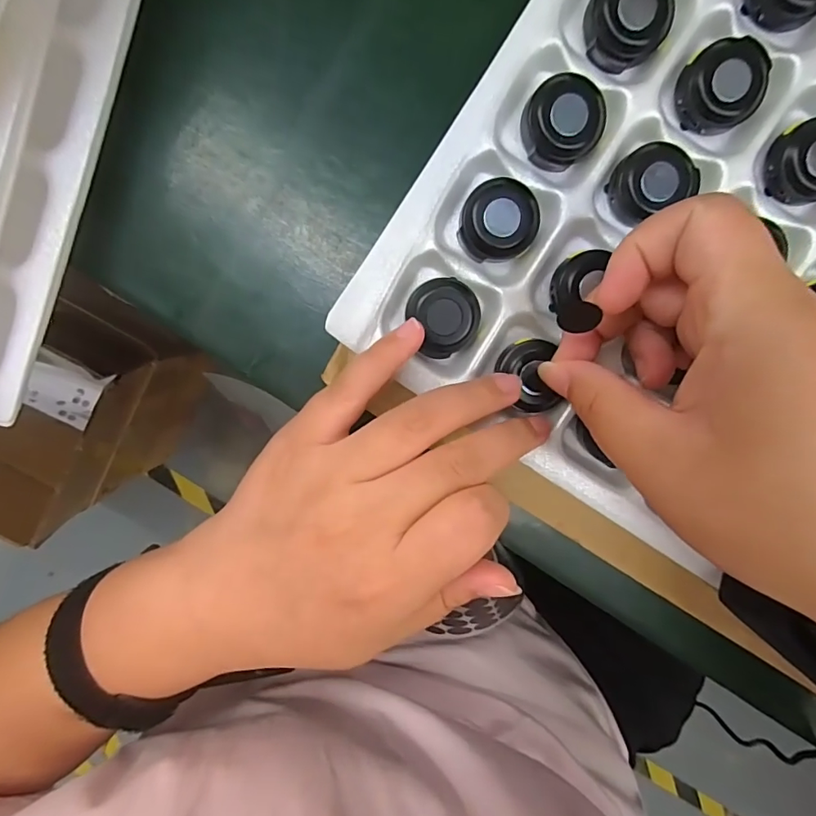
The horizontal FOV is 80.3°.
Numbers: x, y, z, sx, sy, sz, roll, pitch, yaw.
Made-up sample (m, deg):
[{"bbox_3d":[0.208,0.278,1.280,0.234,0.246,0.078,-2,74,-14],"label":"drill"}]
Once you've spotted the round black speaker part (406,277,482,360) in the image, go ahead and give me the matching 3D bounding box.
[{"bbox_3d":[0.015,-0.036,0.193,0.026,0.011,0.030,-27,98,2],"label":"round black speaker part"}]

